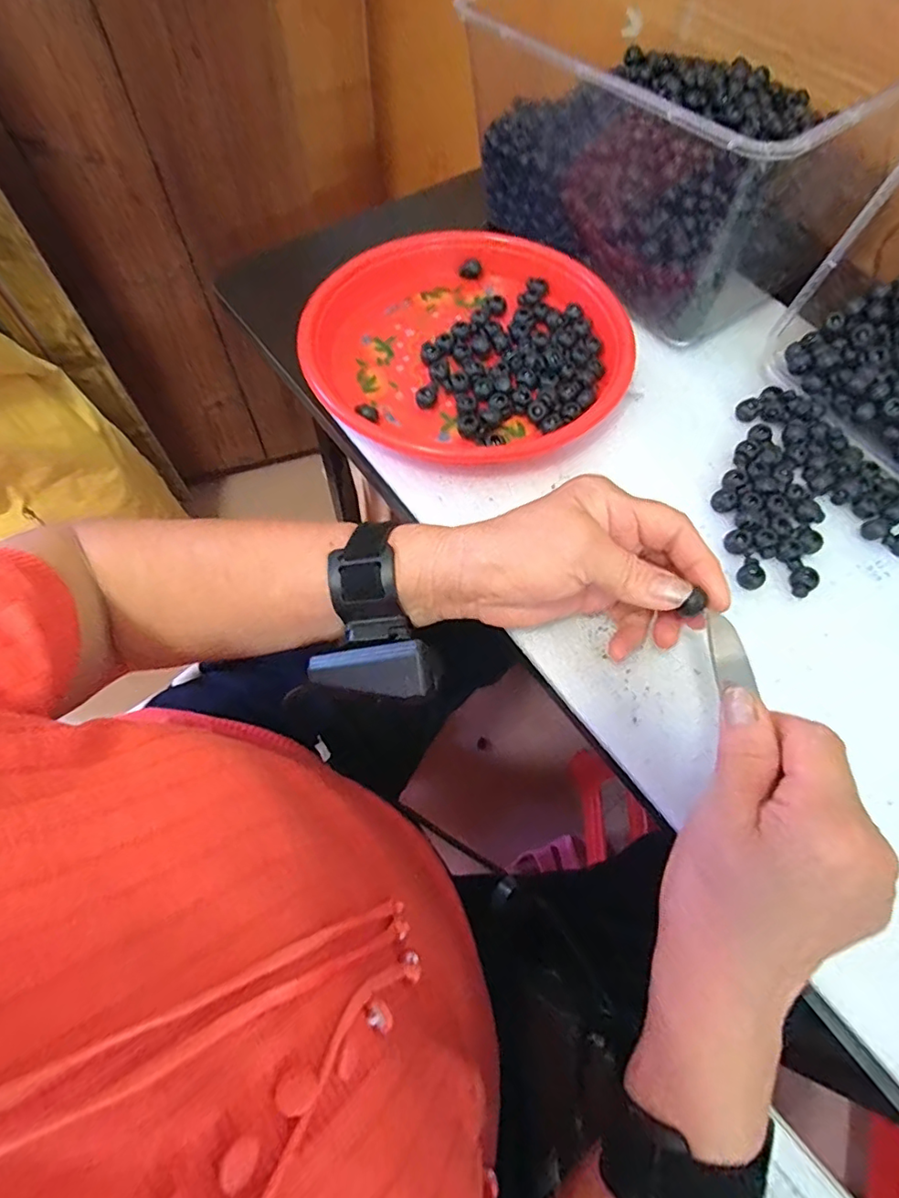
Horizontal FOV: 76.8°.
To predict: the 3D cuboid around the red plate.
[{"bbox_3d":[0.015,-0.189,0.423,0.227,0.029,0.220,1,63,-1],"label":"red plate"}]

